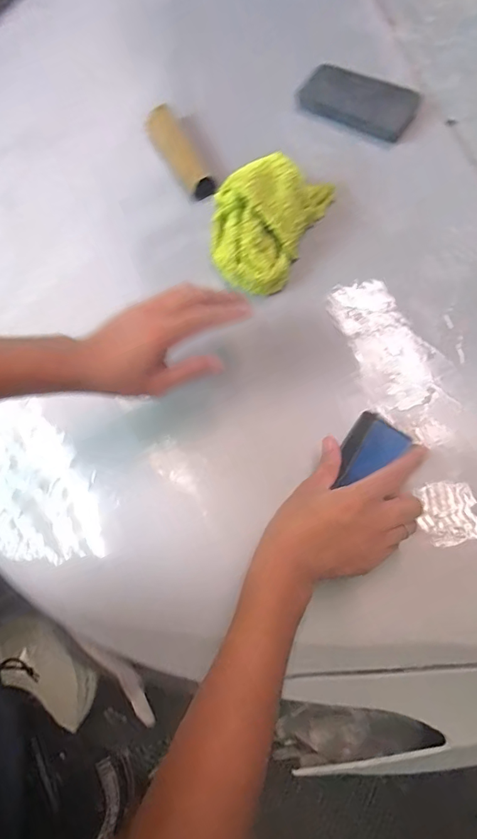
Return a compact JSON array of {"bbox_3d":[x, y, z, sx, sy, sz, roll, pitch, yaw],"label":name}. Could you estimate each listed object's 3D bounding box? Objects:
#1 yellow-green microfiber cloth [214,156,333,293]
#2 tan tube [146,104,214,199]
[{"bbox_3d":[0.028,-0.232,0.520,0.107,0.079,0.154,27,70,9],"label":"yellow-green microfiber cloth"},{"bbox_3d":[-0.075,-0.342,0.602,0.042,0.039,0.152,-27,72,-11],"label":"tan tube"}]

